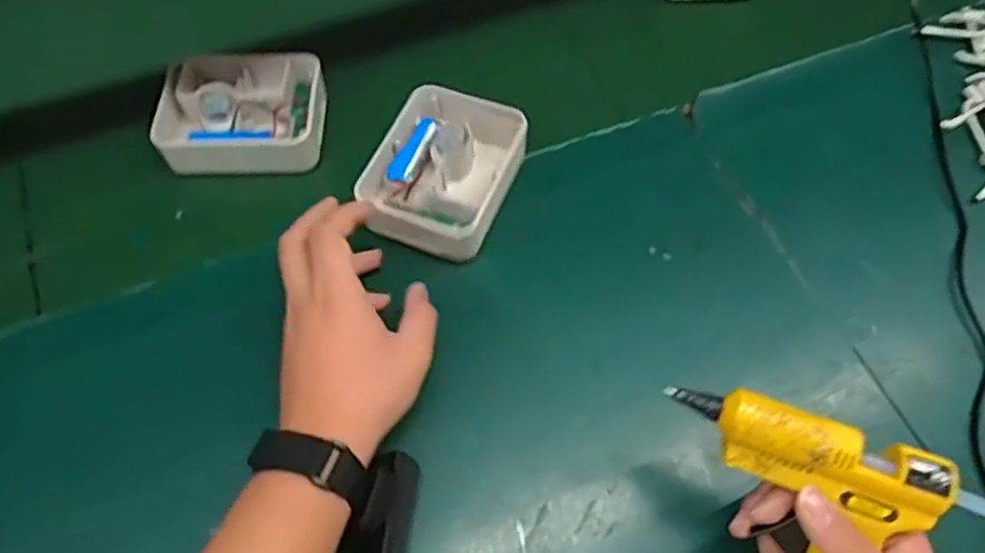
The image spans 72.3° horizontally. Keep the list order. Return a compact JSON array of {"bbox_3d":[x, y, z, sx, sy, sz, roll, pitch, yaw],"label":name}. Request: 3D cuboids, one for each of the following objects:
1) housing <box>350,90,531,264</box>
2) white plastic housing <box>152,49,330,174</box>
[{"bbox_3d":[-0.037,-0.083,0.530,0.106,0.044,0.132,24,67,11],"label":"housing"},{"bbox_3d":[-0.208,-0.144,0.573,0.130,0.038,0.110,-4,64,-2],"label":"white plastic housing"}]

